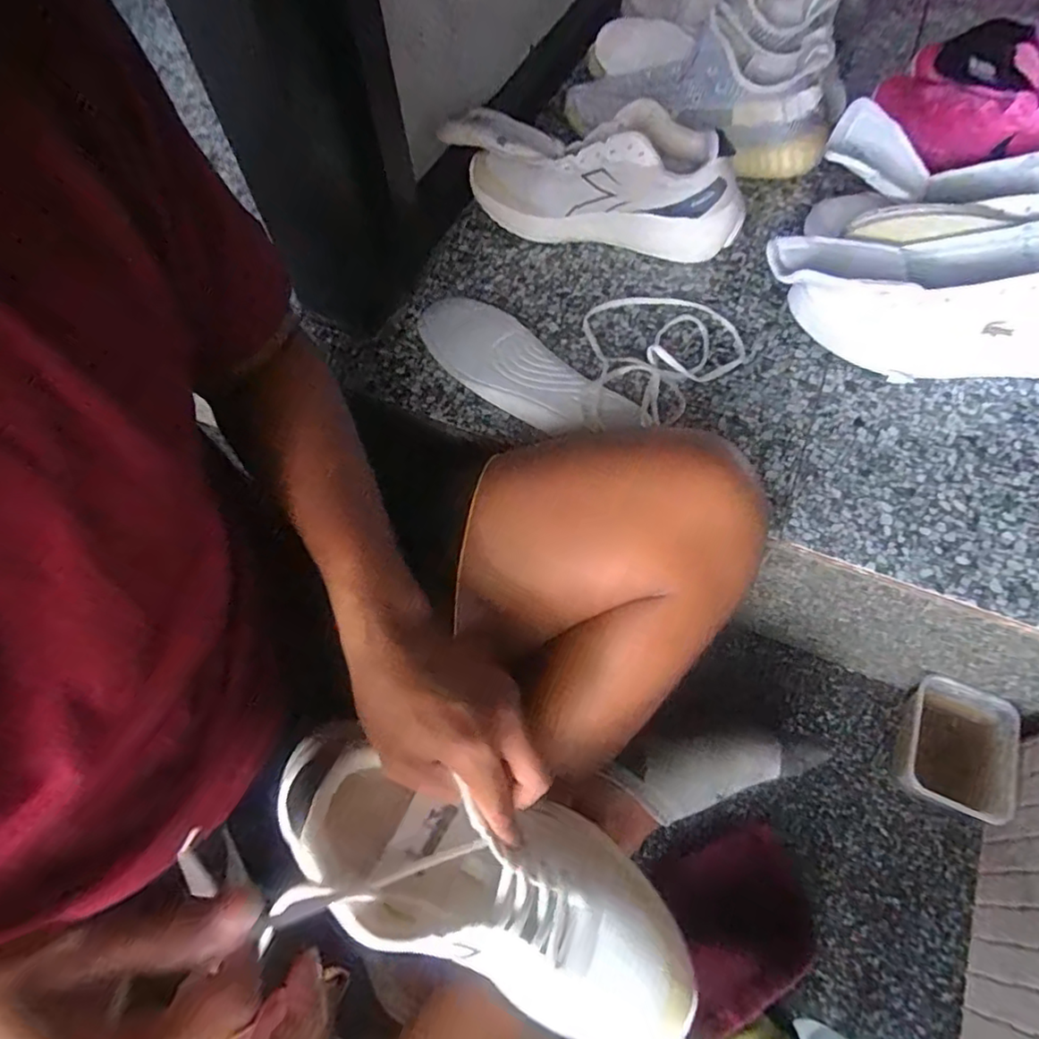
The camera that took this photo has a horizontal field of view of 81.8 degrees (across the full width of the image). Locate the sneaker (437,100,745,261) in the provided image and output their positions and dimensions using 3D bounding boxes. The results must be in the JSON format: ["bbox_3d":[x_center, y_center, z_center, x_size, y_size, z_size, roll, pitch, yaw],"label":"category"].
[{"bbox_3d":[0.075,-0.360,0.630,0.314,0.107,0.100,13,61,9],"label":"sneaker"}]

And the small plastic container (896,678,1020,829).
[{"bbox_3d":[0.382,0.208,0.529,0.080,0.060,0.102,21,64,14],"label":"small plastic container"}]

